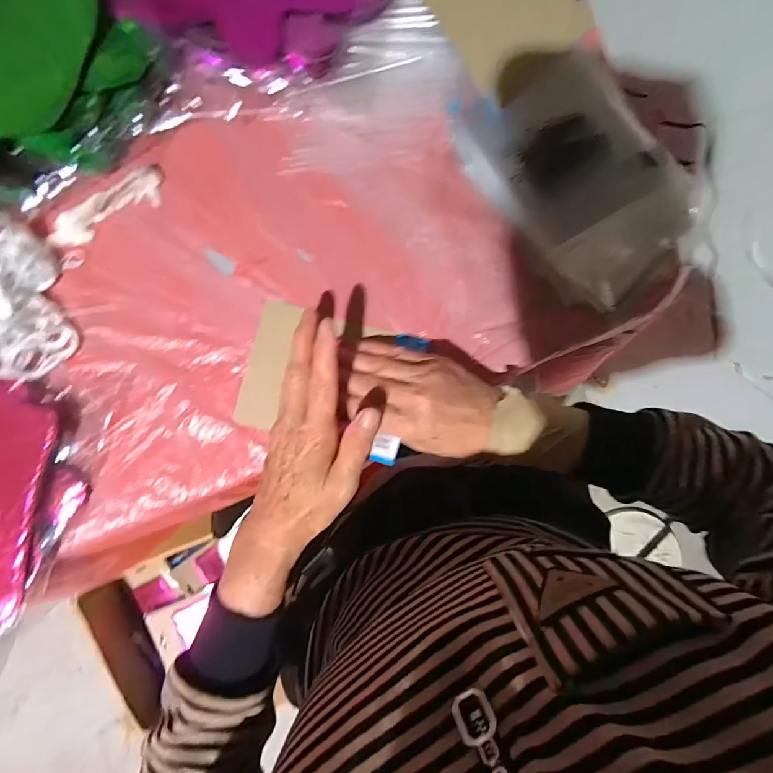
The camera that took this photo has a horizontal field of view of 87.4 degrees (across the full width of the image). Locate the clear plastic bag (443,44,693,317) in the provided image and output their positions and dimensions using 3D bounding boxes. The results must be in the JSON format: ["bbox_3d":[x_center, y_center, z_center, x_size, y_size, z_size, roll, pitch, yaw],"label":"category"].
[{"bbox_3d":[0.177,-0.191,0.357,0.157,0.028,0.211,-40,91,-3],"label":"clear plastic bag"}]

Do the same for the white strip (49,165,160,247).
[{"bbox_3d":[-0.236,-0.151,0.343,0.105,0.010,0.025,-35,91,-3],"label":"white strip"}]

